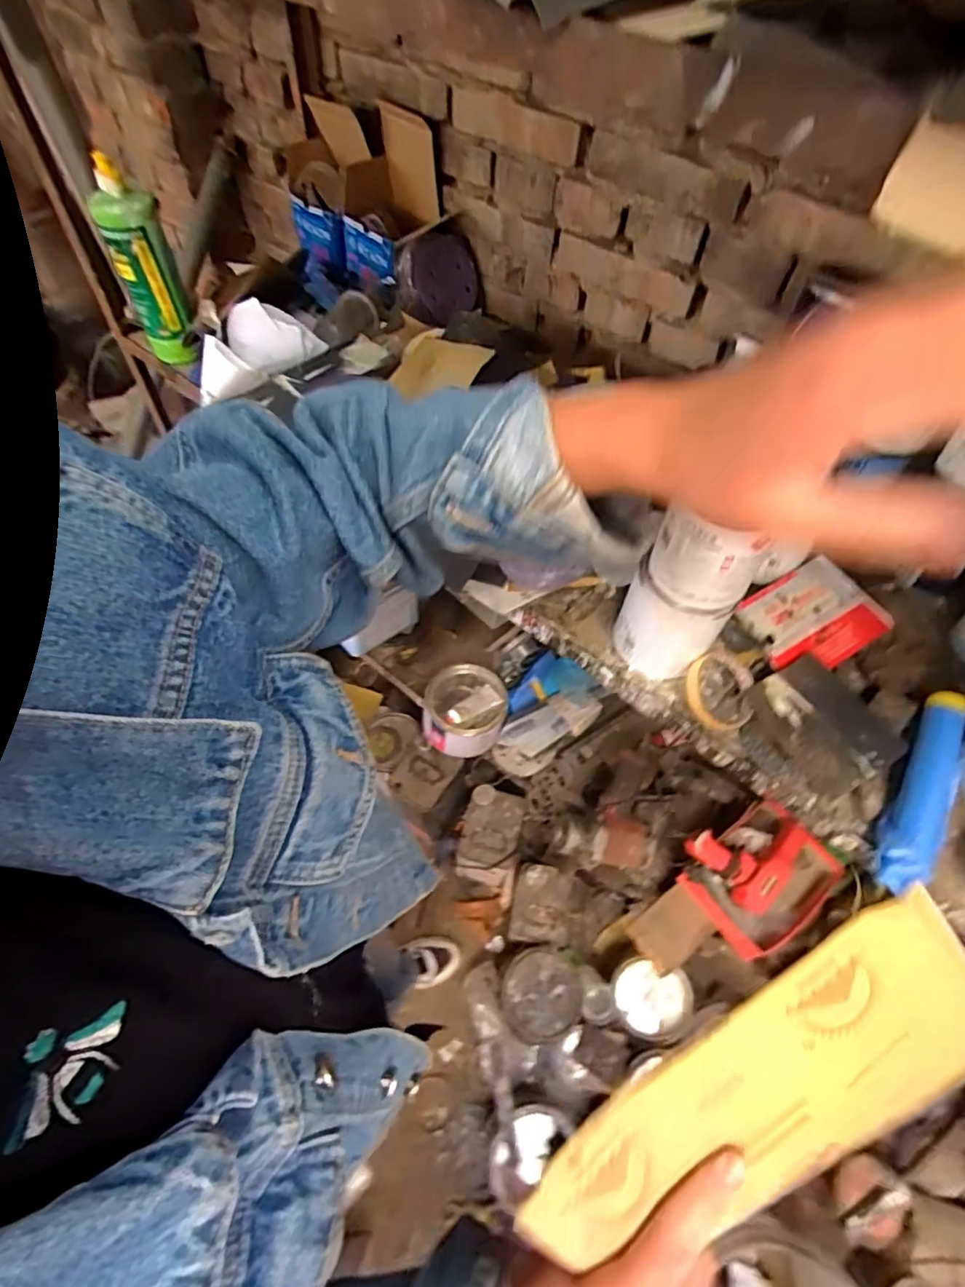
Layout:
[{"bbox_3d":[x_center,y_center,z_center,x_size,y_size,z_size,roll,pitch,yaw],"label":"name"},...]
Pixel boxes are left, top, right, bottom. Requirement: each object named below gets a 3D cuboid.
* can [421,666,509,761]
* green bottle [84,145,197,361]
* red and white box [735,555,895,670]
[{"bbox_3d":[-0.033,0.119,1.081,0.148,0.088,0.159,-1,56,1],"label":"can"},{"bbox_3d":[-0.497,-0.549,0.853,0.079,0.240,0.067,25,60,17],"label":"green bottle"},{"bbox_3d":[0.401,-0.031,0.703,0.152,0.028,0.120,-26,59,-15],"label":"red and white box"}]

